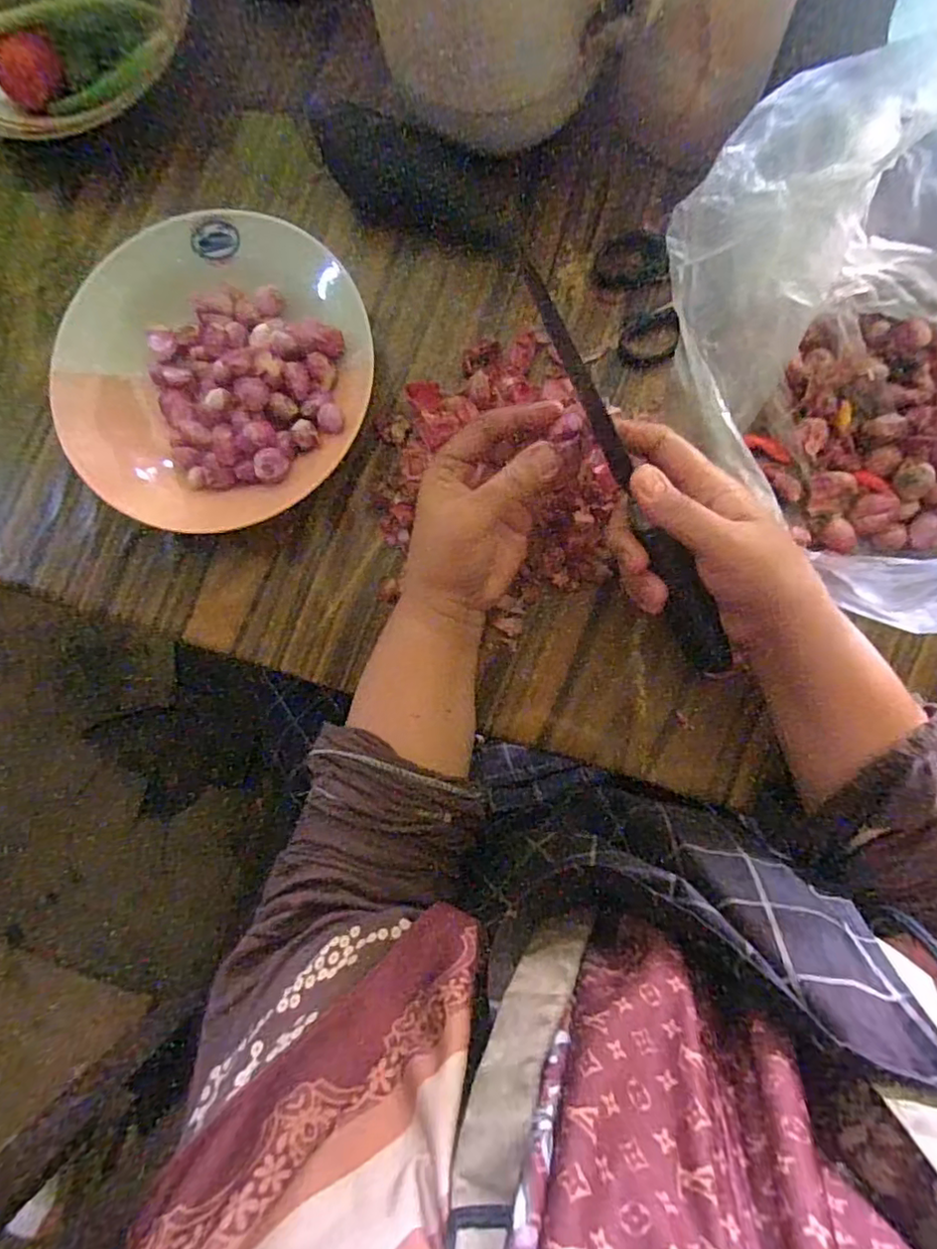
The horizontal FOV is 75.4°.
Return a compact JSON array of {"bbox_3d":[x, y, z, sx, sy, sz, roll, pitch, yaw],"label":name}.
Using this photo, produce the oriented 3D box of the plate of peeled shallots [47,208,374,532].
[{"bbox_3d":[-0.162,-0.163,0.387,0.194,0.040,0.199,0,90,6],"label":"plate of peeled shallots"}]

